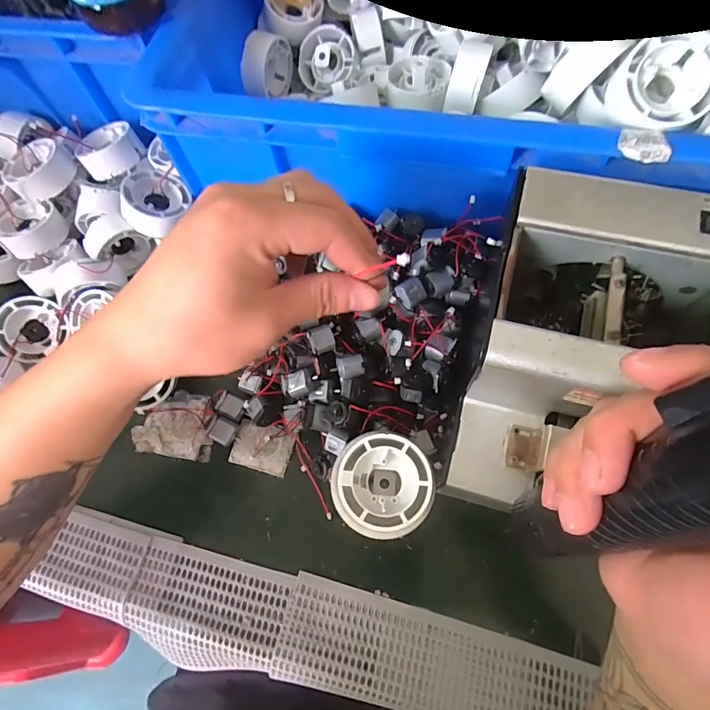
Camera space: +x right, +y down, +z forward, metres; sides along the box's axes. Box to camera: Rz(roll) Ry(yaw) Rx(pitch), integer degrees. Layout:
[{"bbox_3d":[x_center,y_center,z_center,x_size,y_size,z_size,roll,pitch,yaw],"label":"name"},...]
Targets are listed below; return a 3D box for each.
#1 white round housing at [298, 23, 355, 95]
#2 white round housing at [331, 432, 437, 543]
[{"bbox_3d":[-0.027,-0.275,0.414,0.054,0.020,0.054,6,112,14],"label":"white round housing"},{"bbox_3d":[0.017,0.081,0.272,0.058,0.035,0.057,-1,67,3],"label":"white round housing"}]

